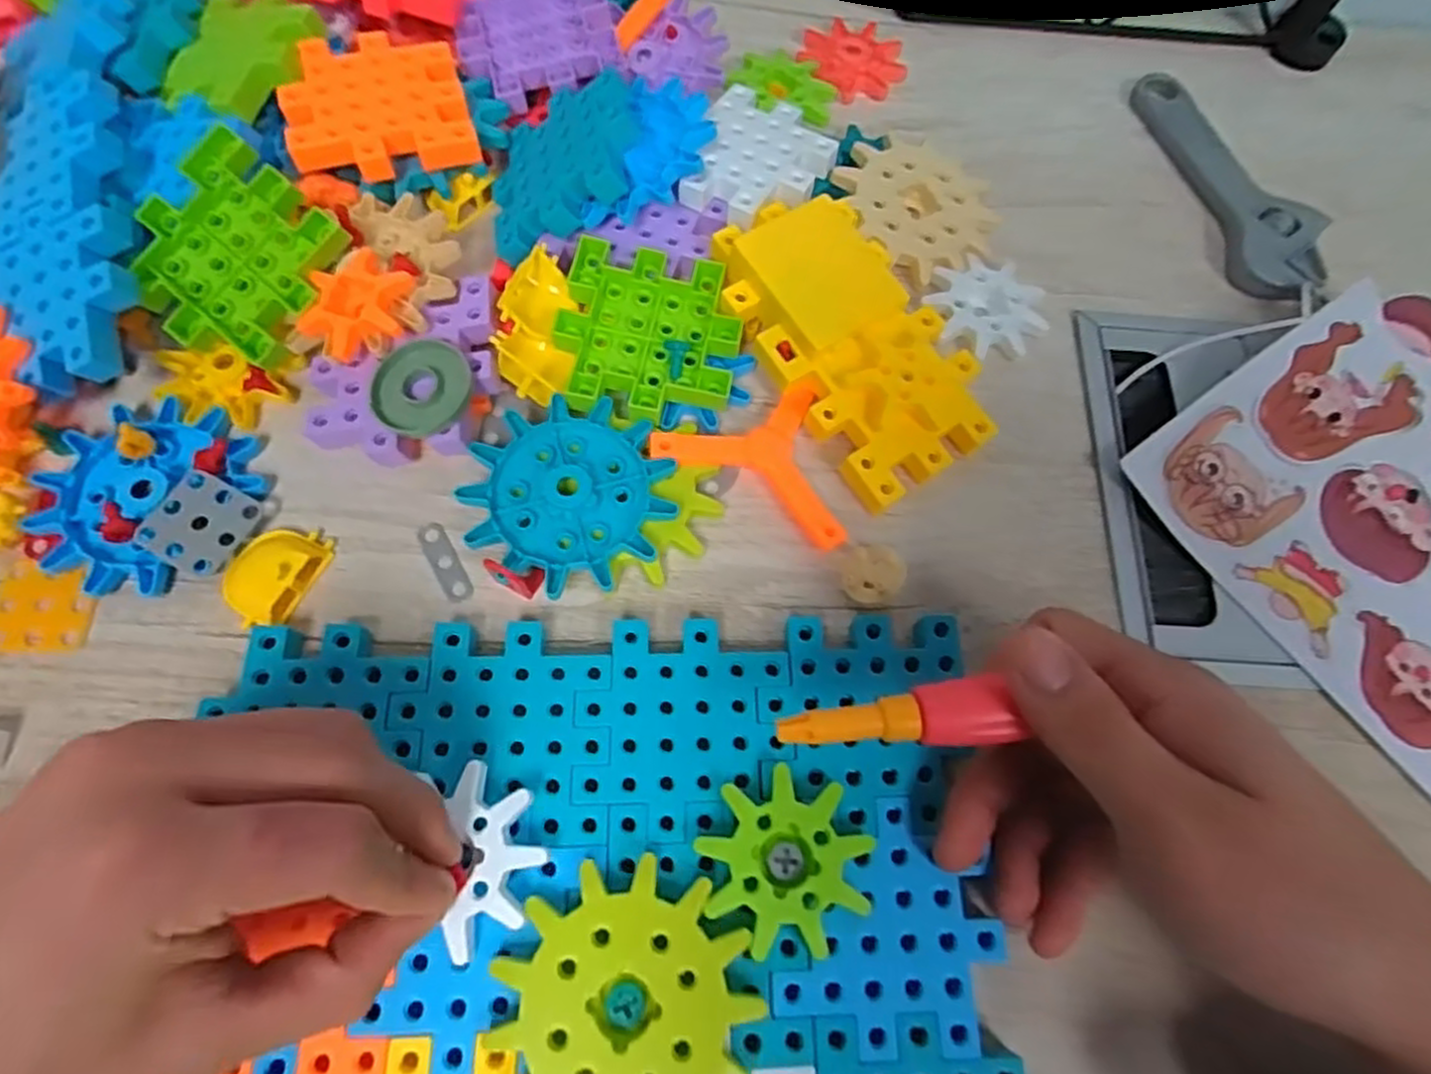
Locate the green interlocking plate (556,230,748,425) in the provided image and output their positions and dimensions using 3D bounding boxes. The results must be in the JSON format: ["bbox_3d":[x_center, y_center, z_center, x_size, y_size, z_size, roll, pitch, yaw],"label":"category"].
[{"bbox_3d":[-0.026,-0.080,0.300,0.070,0.015,0.071,12,68,2],"label":"green interlocking plate"}]

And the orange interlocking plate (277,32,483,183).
[{"bbox_3d":[-0.140,-0.179,0.314,0.070,0.010,0.069,-14,72,-13],"label":"orange interlocking plate"}]

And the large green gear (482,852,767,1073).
[{"bbox_3d":[-0.025,0.132,0.215,0.068,0.011,0.069,21,68,6],"label":"large green gear"}]

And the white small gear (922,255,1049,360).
[{"bbox_3d":[0.115,-0.098,0.323,0.046,0.006,0.048,1,68,-2],"label":"white small gear"}]

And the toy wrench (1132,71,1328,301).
[{"bbox_3d":[0.242,-0.169,0.358,0.044,0.011,0.138,-12,69,-7],"label":"toy wrench"}]

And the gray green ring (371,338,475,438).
[{"bbox_3d":[-0.107,-0.055,0.277,0.035,0.006,0.037,1,68,-2],"label":"gray green ring"}]

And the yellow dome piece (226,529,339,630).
[{"bbox_3d":[-0.157,0.011,0.267,0.028,0.013,0.037,23,68,7],"label":"yellow dome piece"}]

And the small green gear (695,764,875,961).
[{"bbox_3d":[0.021,0.098,0.231,0.048,0.011,0.049,-18,70,-10],"label":"small green gear"}]

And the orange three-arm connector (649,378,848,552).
[{"bbox_3d":[0.022,-0.036,0.293,0.077,0.014,0.059,23,68,7],"label":"orange three-arm connector"}]

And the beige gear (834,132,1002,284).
[{"bbox_3d":[0.089,-0.148,0.338,0.066,0.015,0.062,1,68,-2],"label":"beige gear"}]

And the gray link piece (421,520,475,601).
[{"bbox_3d":[-0.098,0.009,0.277,0.009,0.004,0.034,-28,72,-13],"label":"gray link piece"}]

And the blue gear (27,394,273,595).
[{"bbox_3d":[-0.209,-0.018,0.276,0.066,0.010,0.072,1,68,-2],"label":"blue gear"}]

